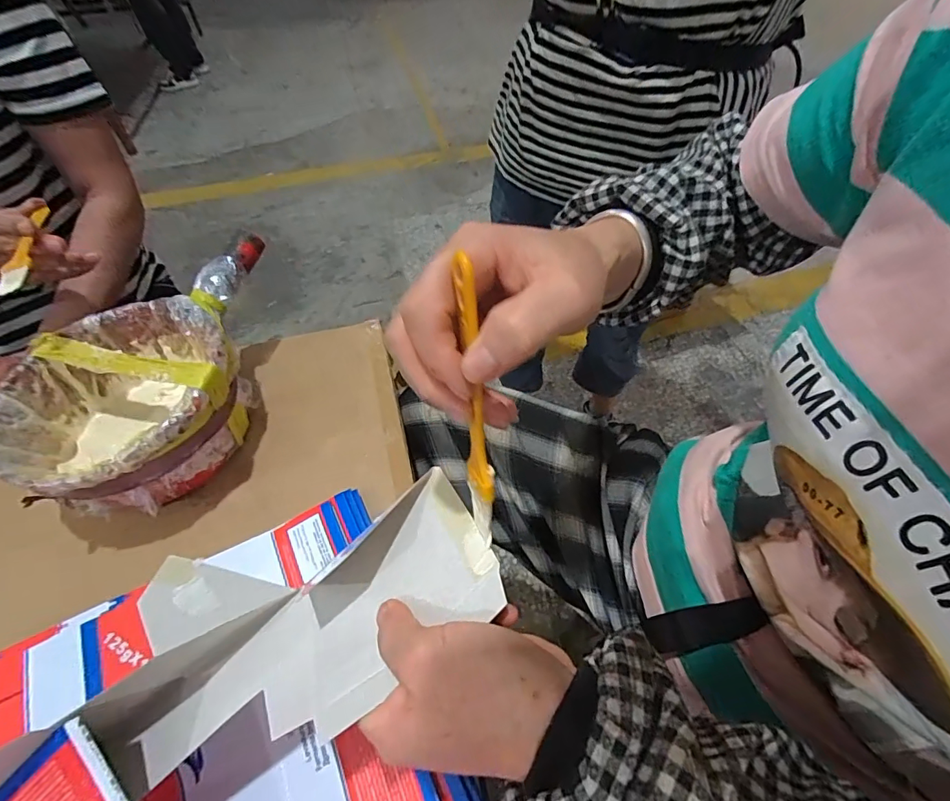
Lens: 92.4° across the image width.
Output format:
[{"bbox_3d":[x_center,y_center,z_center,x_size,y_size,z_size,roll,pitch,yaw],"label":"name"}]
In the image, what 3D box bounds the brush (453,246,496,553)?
[{"bbox_3d":[0.000,0.008,0.200,0.009,0.135,0.017,-11,30,-10],"label":"brush"}]

